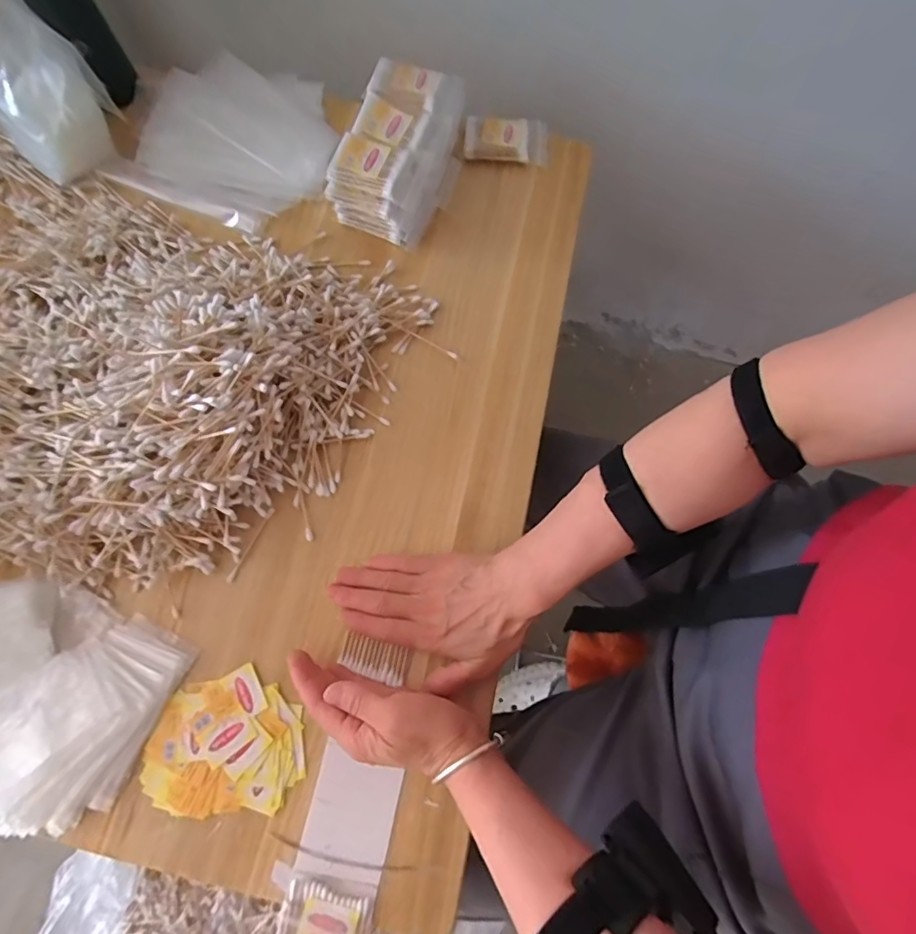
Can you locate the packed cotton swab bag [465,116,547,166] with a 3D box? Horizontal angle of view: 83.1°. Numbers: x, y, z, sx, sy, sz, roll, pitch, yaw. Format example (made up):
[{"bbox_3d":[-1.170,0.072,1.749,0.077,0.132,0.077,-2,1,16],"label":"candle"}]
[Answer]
[{"bbox_3d":[0.052,-0.346,0.548,0.088,0.010,0.047,9,84,3],"label":"packed cotton swab bag"}]

